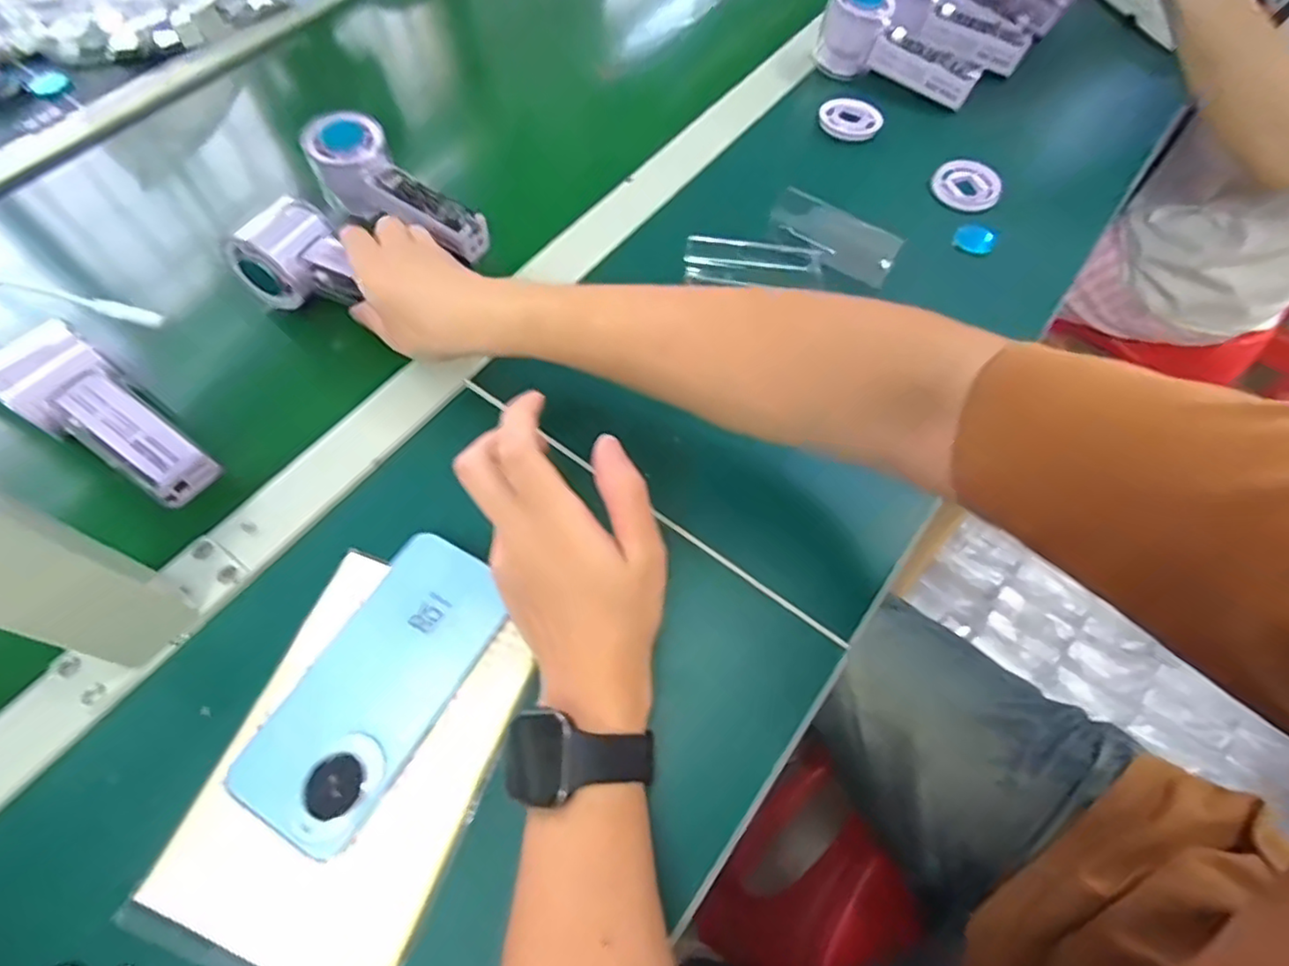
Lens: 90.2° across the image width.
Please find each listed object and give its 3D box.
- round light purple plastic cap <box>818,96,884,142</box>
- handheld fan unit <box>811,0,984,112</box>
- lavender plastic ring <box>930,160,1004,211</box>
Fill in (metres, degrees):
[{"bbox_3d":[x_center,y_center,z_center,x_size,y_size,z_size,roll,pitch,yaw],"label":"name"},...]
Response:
[{"bbox_3d":[0.183,-0.328,0.574,0.051,0.008,0.047,0,62,-1],"label":"round light purple plastic cap"},{"bbox_3d":[0.232,-0.397,0.589,0.147,0.063,0.056,28,64,-2],"label":"handheld fan unit"},{"bbox_3d":[0.271,-0.251,0.540,0.055,0.014,0.048,26,64,13],"label":"lavender plastic ring"}]

